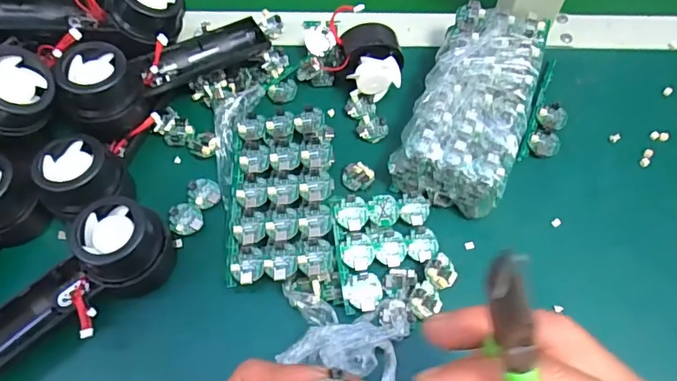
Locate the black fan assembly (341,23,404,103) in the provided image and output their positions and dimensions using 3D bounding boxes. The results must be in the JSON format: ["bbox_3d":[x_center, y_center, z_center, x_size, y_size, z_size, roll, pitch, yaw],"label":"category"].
[{"bbox_3d":[0.028,-0.107,0.419,0.047,0.049,0.050,1,61,1],"label":"black fan assembly"}]

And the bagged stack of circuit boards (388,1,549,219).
[{"bbox_3d":[0.107,-0.067,0.396,0.083,0.046,0.163,21,63,12],"label":"bagged stack of circuit boards"}]

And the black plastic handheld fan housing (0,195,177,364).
[{"bbox_3d":[-0.182,0.073,0.329,0.053,0.052,0.160,39,68,19],"label":"black plastic handheld fan housing"}]

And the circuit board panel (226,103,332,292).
[{"bbox_3d":[-0.041,-0.002,0.370,0.073,0.019,0.137,-1,61,-1],"label":"circuit board panel"}]

